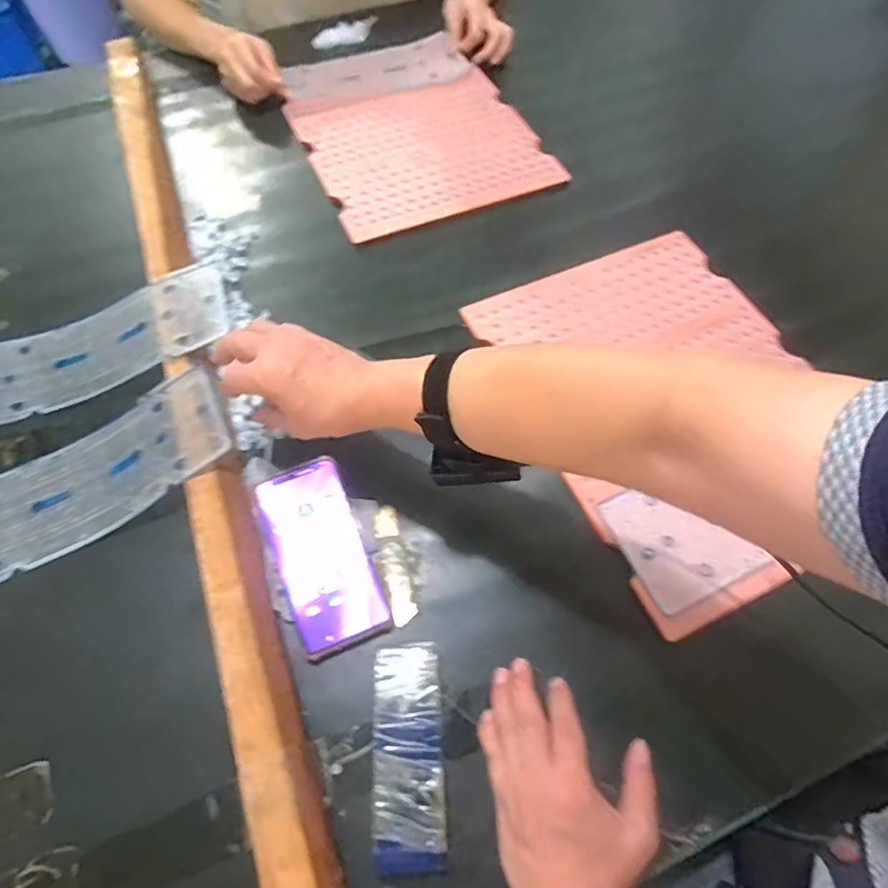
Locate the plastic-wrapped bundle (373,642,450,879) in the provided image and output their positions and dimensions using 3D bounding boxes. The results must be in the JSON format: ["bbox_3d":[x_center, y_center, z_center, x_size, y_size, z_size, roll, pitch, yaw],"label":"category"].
[{"bbox_3d":[-0.025,0.223,0.407,0.048,0.020,0.143,-3,62,-1],"label":"plastic-wrapped bundle"}]

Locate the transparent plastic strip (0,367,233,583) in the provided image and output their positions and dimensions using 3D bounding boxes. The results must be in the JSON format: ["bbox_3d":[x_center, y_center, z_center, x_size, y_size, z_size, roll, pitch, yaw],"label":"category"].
[{"bbox_3d":[-0.321,0.033,0.499,0.272,0.021,0.108,-30,66,-6],"label":"transparent plastic strip"}]

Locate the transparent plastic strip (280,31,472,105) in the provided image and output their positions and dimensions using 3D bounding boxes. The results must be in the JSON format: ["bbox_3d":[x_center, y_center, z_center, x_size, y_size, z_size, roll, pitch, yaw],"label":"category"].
[{"bbox_3d":[-0.098,-0.540,0.806,0.253,0.010,0.089,-16,71,-10],"label":"transparent plastic strip"}]

